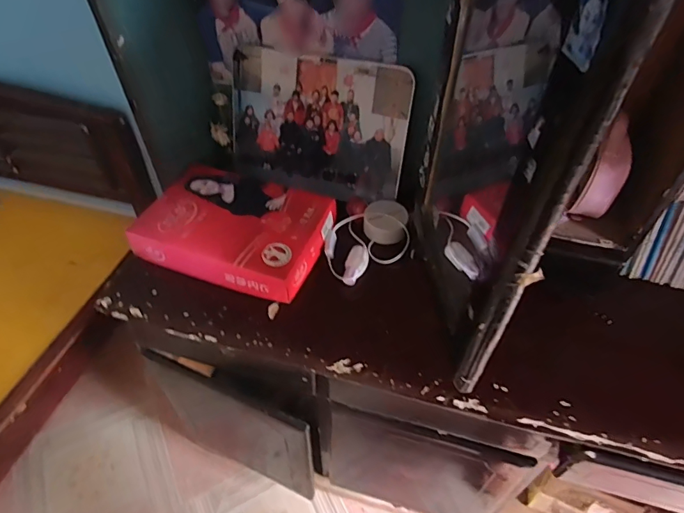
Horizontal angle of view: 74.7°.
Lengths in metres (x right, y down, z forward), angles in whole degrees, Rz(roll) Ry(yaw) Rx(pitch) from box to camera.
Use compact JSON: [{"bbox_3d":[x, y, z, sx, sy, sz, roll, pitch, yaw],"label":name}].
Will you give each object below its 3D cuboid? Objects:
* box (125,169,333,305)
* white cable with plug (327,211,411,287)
[{"bbox_3d":[-0.218,-0.066,0.908,0.351,0.055,0.263,16,49,14],"label":"box"},{"bbox_3d":[0.040,-0.030,0.918,0.178,0.054,0.160,-26,52,-22],"label":"white cable with plug"}]

